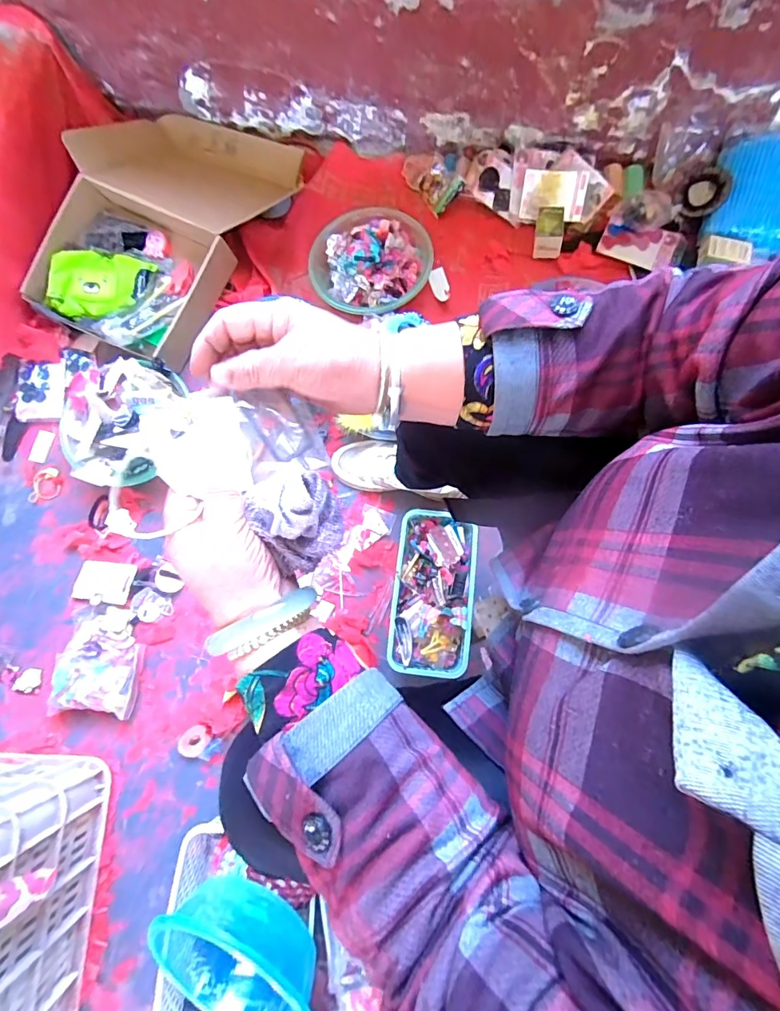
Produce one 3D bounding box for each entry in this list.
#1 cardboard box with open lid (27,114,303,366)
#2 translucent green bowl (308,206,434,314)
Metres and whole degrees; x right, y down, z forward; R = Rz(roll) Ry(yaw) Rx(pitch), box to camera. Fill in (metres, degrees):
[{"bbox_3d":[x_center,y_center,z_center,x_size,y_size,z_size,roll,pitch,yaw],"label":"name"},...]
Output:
[{"bbox_3d":[-0.473,-0.597,0.931,0.411,0.125,0.595,21,78,6],"label":"cardboard box with open lid"},{"bbox_3d":[-0.044,-0.479,0.882,0.226,0.080,0.232,0,77,1],"label":"translucent green bowl"}]

